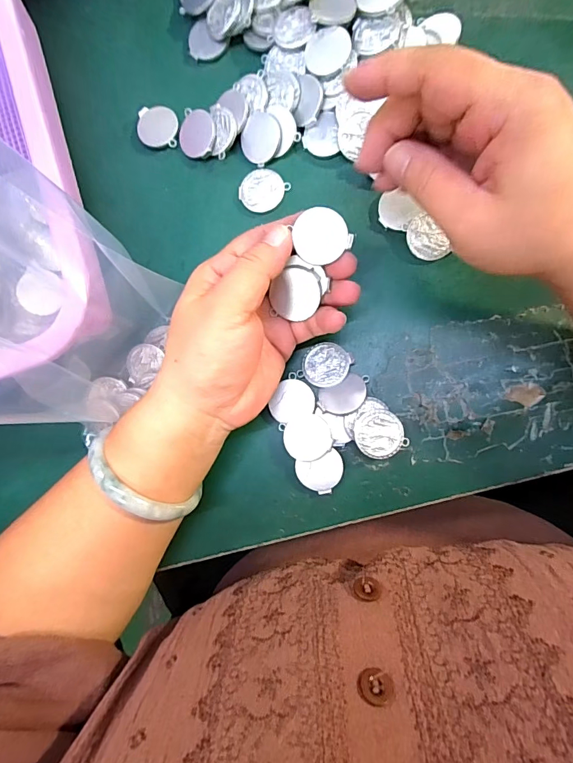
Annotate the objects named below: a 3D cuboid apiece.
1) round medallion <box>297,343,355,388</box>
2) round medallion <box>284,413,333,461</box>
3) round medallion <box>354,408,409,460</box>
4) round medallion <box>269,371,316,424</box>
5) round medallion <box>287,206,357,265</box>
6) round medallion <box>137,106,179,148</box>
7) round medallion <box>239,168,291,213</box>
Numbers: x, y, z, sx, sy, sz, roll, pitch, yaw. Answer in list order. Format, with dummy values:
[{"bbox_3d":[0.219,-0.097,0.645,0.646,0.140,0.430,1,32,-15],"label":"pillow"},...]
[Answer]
[{"bbox_3d":[0.025,-0.010,0.259,0.029,0.004,0.028,0,87,9],"label":"round medallion"},{"bbox_3d":[0.014,0.035,0.258,0.029,0.004,0.028,0,87,9],"label":"round medallion"},{"bbox_3d":[0.056,0.032,0.249,0.029,0.004,0.030,0,86,-5],"label":"round medallion"},{"bbox_3d":[0.004,0.012,0.262,0.026,0.004,0.028,0,87,9],"label":"round medallion"},{"bbox_3d":[0.018,-0.079,0.221,0.029,0.007,0.027,0,87,9],"label":"round medallion"},{"bbox_3d":[-0.091,-0.181,0.293,0.029,0.006,0.028,0,87,9],"label":"round medallion"},{"bbox_3d":[-0.016,-0.129,0.278,0.029,0.004,0.028,0,87,9],"label":"round medallion"}]

